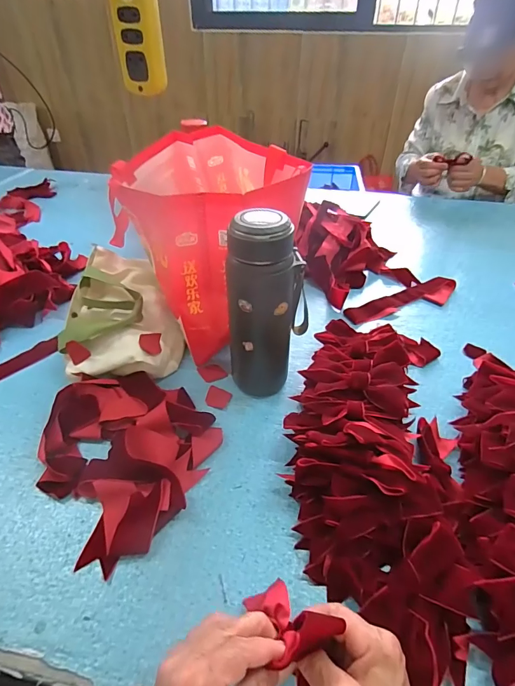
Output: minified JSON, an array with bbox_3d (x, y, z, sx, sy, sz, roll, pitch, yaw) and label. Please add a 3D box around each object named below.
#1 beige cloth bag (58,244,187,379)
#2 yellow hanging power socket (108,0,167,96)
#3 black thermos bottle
[{"bbox_3d":[-0.210,-0.053,0.610,0.178,0.072,0.228,-3,58,-4],"label":"beige cloth bag"},{"bbox_3d":[-0.160,-0.431,0.502,0.061,0.175,0.034,-11,41,-14],"label":"yellow hanging power socket"},{"bbox_3d":[0.012,-0.042,0.503,0.077,0.253,0.089,26,46,28],"label":"black thermos bottle"}]

